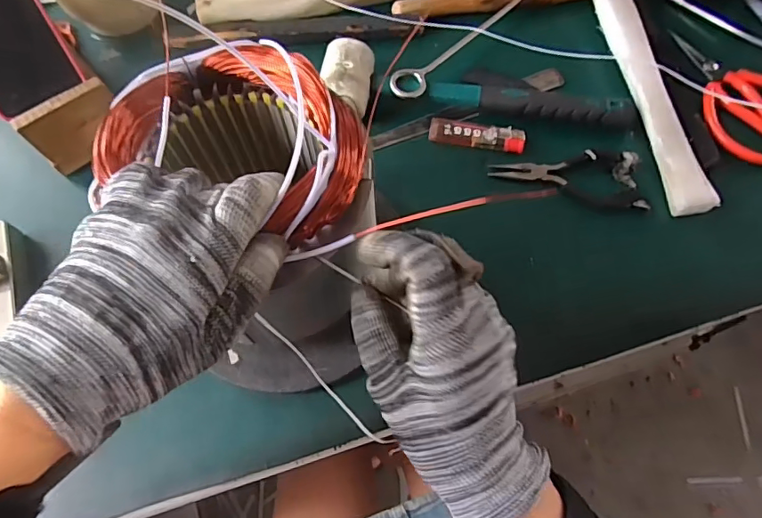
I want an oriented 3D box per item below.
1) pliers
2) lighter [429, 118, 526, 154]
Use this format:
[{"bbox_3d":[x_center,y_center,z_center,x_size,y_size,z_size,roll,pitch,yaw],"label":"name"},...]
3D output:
[{"bbox_3d":[0.163,-0.072,0.445,0.127,0.012,0.055,5,66,4],"label":"pliers"},{"bbox_3d":[0.089,-0.115,0.464,0.086,0.012,0.023,11,66,7],"label":"lighter"}]

